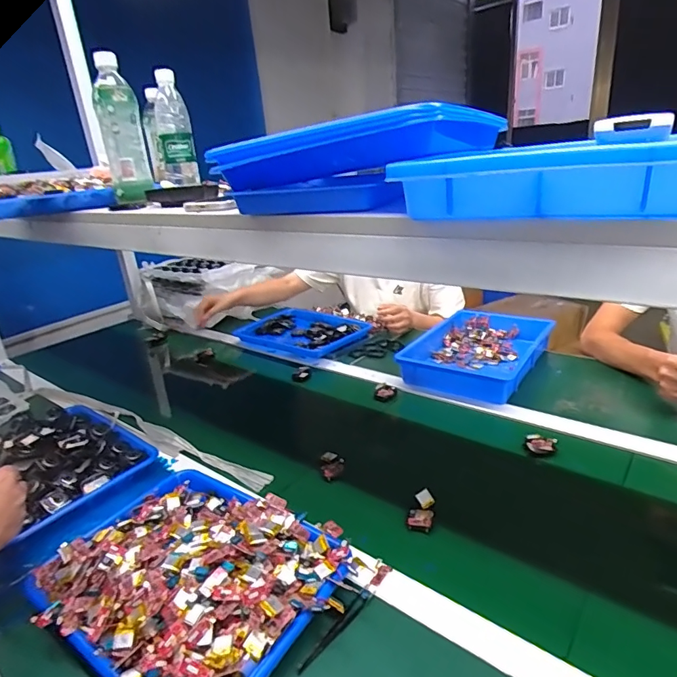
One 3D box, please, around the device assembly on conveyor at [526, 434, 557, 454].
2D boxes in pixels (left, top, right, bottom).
[{"bbox_3d":[0.330,0.173,0.758,0.043,0.011,0.037,9,28,36],"label":"device assembly on conveyor"}]

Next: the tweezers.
[{"bbox_3d":[-0.003,0.317,0.503,0.011,0.014,0.109,13,30,40],"label":"tweezers"}]

